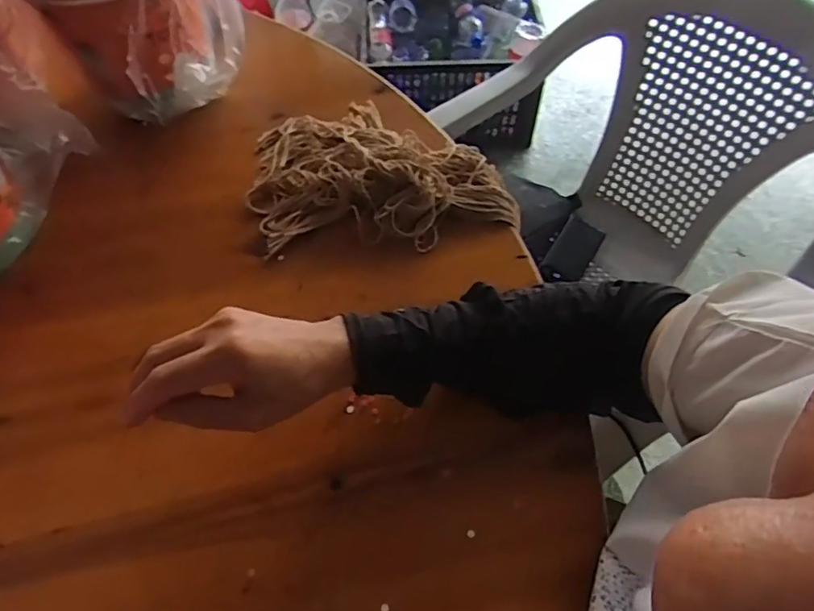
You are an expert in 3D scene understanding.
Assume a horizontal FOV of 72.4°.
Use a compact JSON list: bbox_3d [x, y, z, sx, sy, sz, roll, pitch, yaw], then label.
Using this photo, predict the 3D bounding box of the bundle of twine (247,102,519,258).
[{"bbox_3d":[-0.032,-0.140,0.543,0.242,0.035,0.191,-9,59,-6],"label":"bundle of twine"}]

